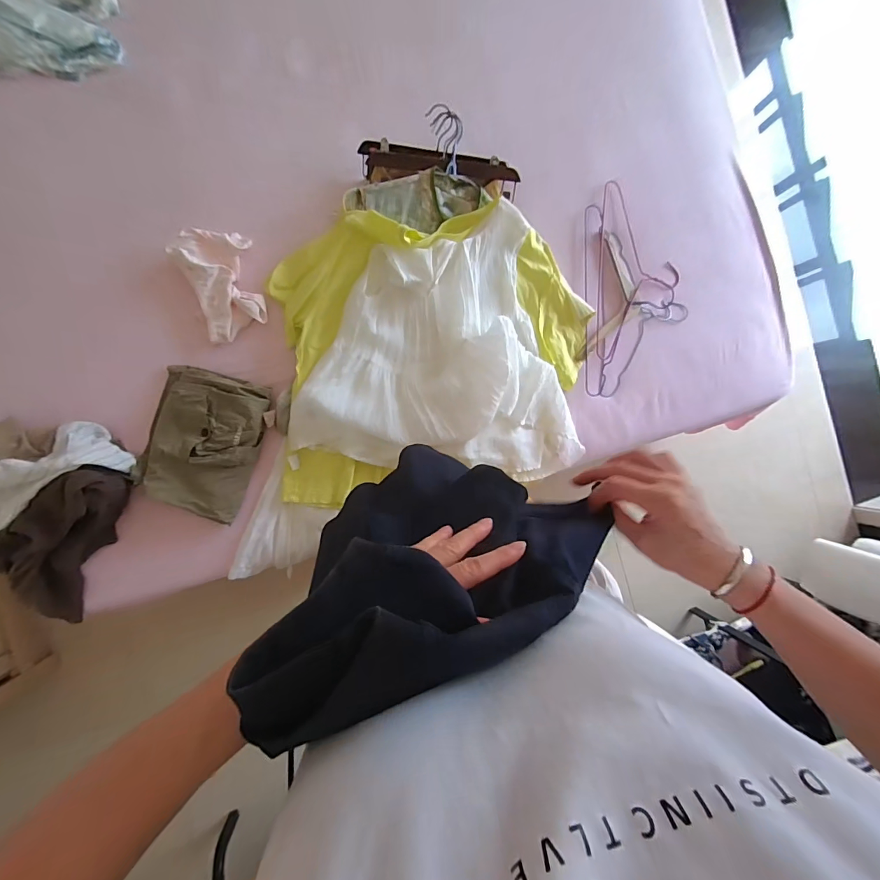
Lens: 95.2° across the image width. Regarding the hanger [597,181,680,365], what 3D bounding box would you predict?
[{"bbox_3d":[0.449,-0.369,0.908,0.199,0.018,0.397,3,90,-6],"label":"hanger"}]

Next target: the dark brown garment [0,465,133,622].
[{"bbox_3d":[-0.726,0.188,0.766,0.182,0.099,0.351,33,101,-5],"label":"dark brown garment"}]

